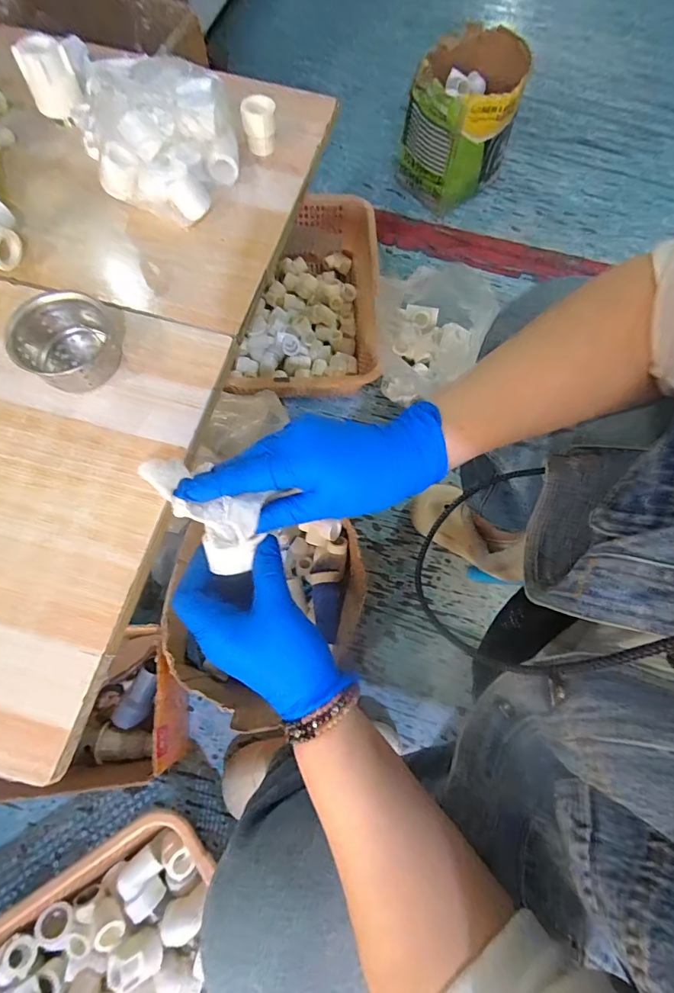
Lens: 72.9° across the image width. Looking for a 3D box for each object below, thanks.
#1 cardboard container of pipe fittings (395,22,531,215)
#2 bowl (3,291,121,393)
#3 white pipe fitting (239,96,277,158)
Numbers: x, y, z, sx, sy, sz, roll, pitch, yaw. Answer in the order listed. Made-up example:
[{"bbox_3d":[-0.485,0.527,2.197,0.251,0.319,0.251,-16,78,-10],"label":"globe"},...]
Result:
[{"bbox_3d":[0.267,-0.813,0.993,0.224,0.228,0.271,13,72,2],"label":"cardboard container of pipe fittings"},{"bbox_3d":[-0.214,-0.123,0.362,0.067,0.046,0.064,1,71,-2],"label":"bowl"},{"bbox_3d":[-0.077,-0.370,0.456,0.032,0.038,0.032,1,71,-2],"label":"white pipe fitting"}]

